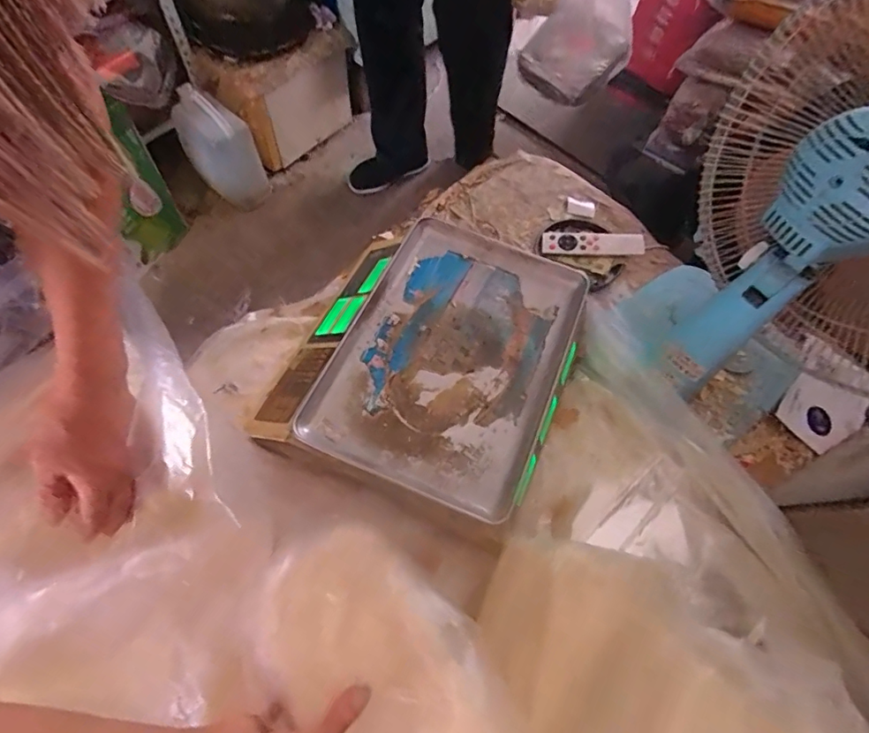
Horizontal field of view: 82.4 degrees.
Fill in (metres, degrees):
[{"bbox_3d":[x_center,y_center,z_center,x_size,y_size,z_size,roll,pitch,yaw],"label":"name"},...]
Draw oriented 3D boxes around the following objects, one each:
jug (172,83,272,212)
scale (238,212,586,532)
[{"bbox_3d":[-0.537,-0.547,1.282,0.121,0.275,0.144,39,67,15],"label":"jug"},{"bbox_3d":[-0.008,-0.008,0.600,0.323,0.099,0.337,21,64,7],"label":"scale"}]

